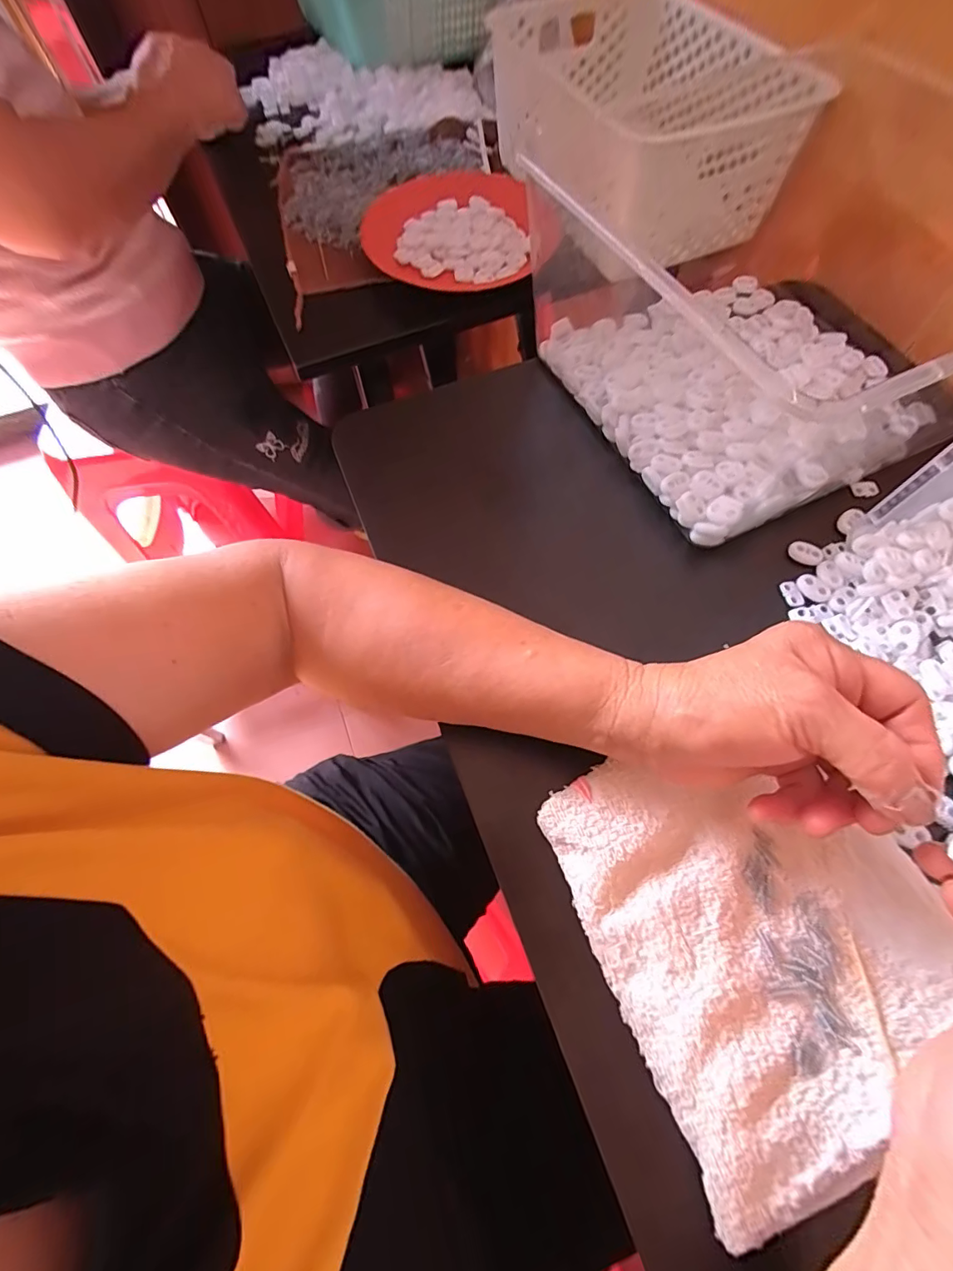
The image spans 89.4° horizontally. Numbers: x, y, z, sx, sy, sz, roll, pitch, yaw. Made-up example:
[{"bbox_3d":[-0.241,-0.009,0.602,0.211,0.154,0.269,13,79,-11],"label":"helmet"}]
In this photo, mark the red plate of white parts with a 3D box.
[{"bbox_3d":[-0.029,-0.425,0.507,0.175,0.029,0.179,-1,66,2],"label":"red plate of white parts"}]

